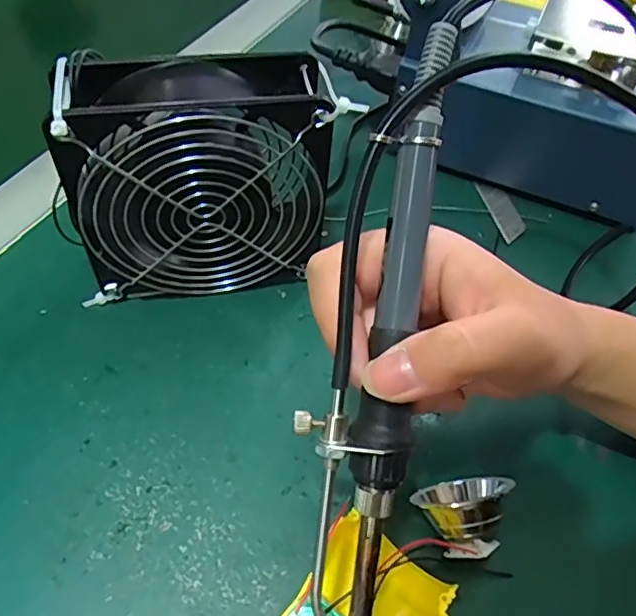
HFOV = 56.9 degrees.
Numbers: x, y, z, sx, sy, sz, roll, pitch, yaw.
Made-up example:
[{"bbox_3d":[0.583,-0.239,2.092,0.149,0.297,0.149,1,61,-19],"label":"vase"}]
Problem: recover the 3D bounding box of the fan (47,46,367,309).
[{"bbox_3d":[-0.057,-0.061,0.296,0.127,0.126,0.050,-8,55,-10],"label":"fan"}]

